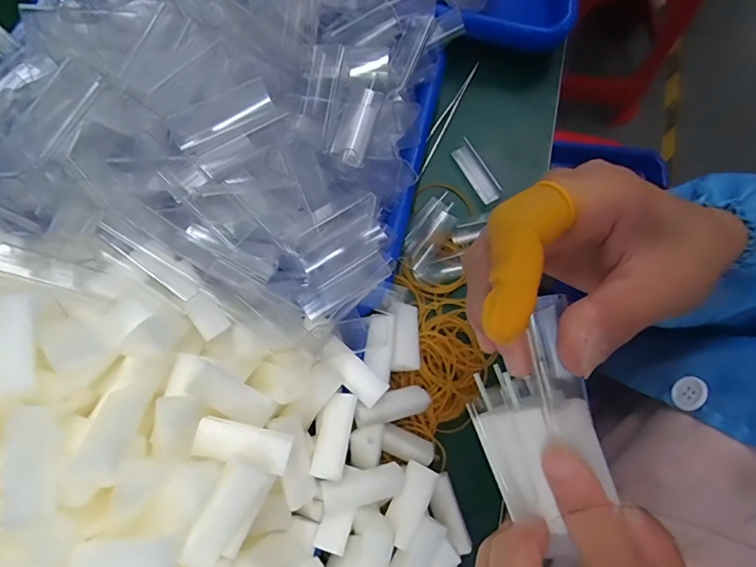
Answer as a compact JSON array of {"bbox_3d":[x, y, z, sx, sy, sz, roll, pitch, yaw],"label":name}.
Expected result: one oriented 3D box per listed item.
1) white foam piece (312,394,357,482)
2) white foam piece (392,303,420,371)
[{"bbox_3d":[-0.025,0.086,0.254,0.018,0.012,0.046,10,57,2],"label":"white foam piece"},{"bbox_3d":[0.019,0.035,0.304,0.018,0.013,0.046,1,74,-1],"label":"white foam piece"}]

